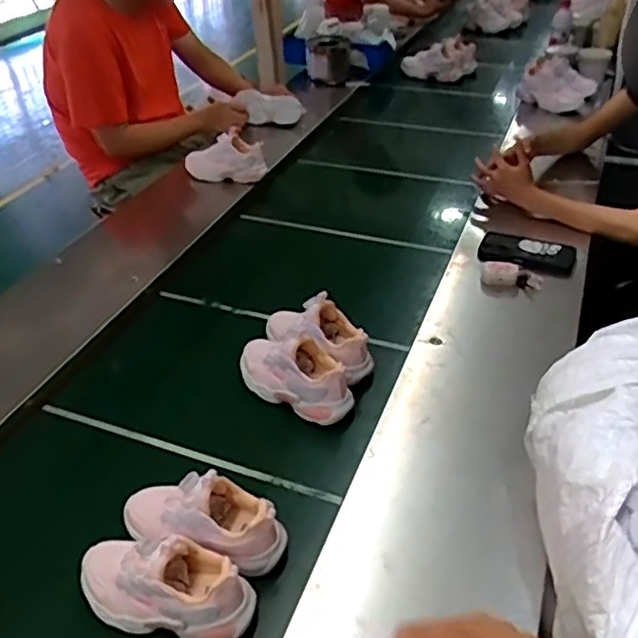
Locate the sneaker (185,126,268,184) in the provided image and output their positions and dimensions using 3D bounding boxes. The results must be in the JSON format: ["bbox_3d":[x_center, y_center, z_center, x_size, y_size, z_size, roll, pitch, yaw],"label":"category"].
[{"bbox_3d":[-0.216,-0.383,1.502,0.202,0.112,0.093,5,37,29],"label":"sneaker"}]

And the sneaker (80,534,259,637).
[{"bbox_3d":[-0.169,0.273,0.670,0.198,0.091,0.075,6,39,11],"label":"sneaker"}]

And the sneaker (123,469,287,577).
[{"bbox_3d":[-0.137,0.226,0.732,0.196,0.104,0.074,10,39,15],"label":"sneaker"}]

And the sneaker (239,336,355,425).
[{"bbox_3d":[-0.040,0.071,0.931,0.202,0.099,0.072,19,43,25],"label":"sneaker"}]

